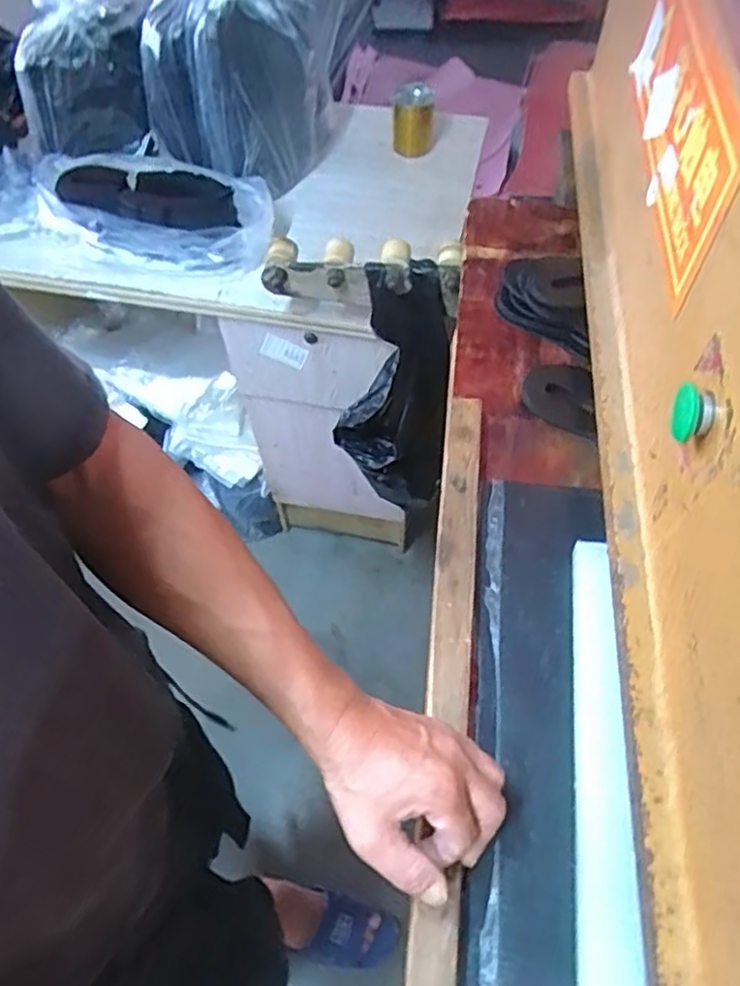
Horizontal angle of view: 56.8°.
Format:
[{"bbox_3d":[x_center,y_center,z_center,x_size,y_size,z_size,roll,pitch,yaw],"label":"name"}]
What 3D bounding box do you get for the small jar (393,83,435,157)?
[{"bbox_3d":[0.075,-0.639,1.183,0.070,0.107,0.056,3,58,2],"label":"small jar"}]

